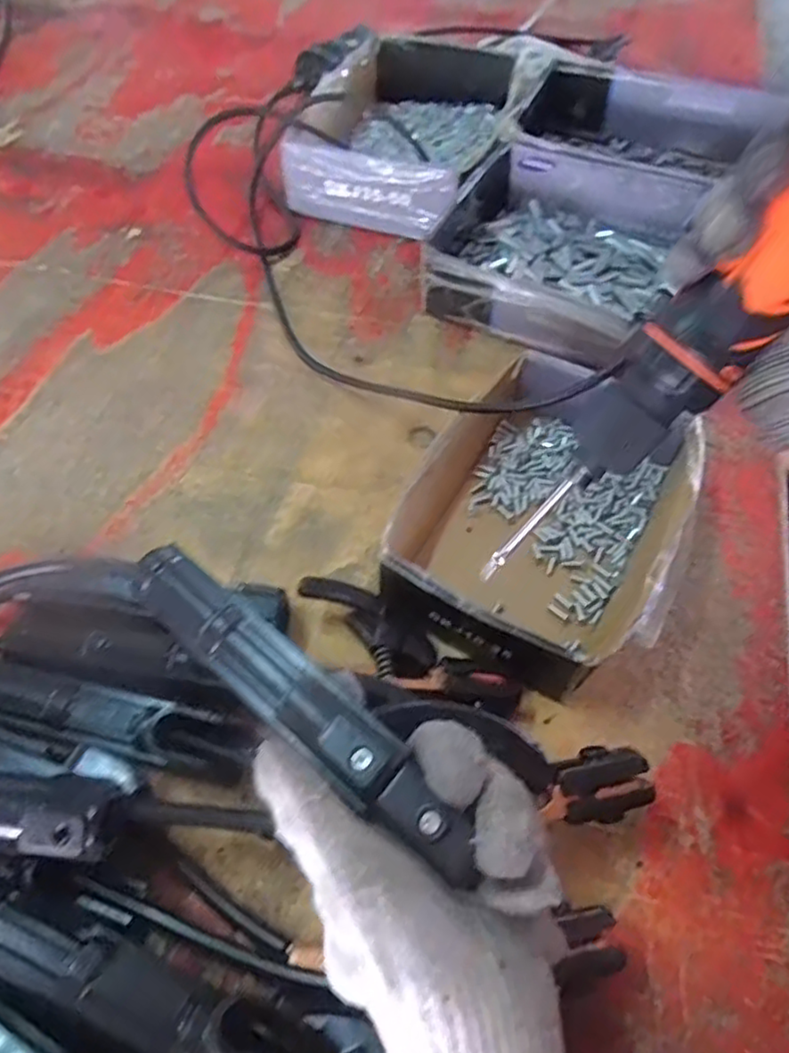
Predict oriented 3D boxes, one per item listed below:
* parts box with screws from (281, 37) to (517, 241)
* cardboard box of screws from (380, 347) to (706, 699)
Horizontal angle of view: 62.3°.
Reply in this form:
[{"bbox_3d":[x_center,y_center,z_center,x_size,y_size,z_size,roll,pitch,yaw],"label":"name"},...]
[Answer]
[{"bbox_3d":[0.011,-0.402,0.659,0.188,0.062,0.274,14,57,11],"label":"parts box with screws"},{"bbox_3d":[0.092,-0.007,0.399,0.154,0.058,0.194,25,60,18],"label":"cardboard box of screws"}]

